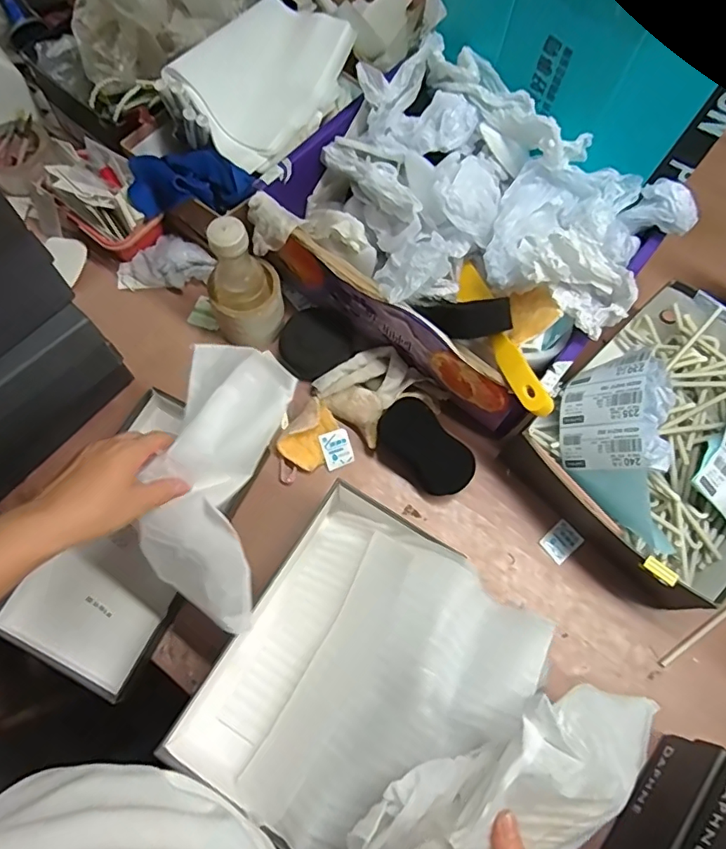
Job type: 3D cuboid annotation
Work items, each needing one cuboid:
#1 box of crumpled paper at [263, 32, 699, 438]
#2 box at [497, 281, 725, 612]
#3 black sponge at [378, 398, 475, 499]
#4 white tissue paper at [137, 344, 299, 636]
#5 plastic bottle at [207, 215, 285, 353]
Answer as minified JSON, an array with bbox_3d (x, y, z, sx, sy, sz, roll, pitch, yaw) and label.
[{"bbox_3d":[0.111,-0.228,0.624,0.404,0.176,0.291,39,73,11],"label":"box of crumpled paper"},{"bbox_3d":[0.361,0.014,0.615,0.319,0.131,0.256,-41,76,-15],"label":"box"},{"bbox_3d":[0.070,0.030,0.635,0.082,0.031,0.124,-39,92,11],"label":"black sponge"},{"bbox_3d":[-0.133,0.054,0.495,0.109,0.069,0.256,8,85,1],"label":"white tissue paper"},{"bbox_3d":[-0.143,-0.165,0.621,0.087,0.175,0.075,-16,71,-8],"label":"plastic bottle"}]

